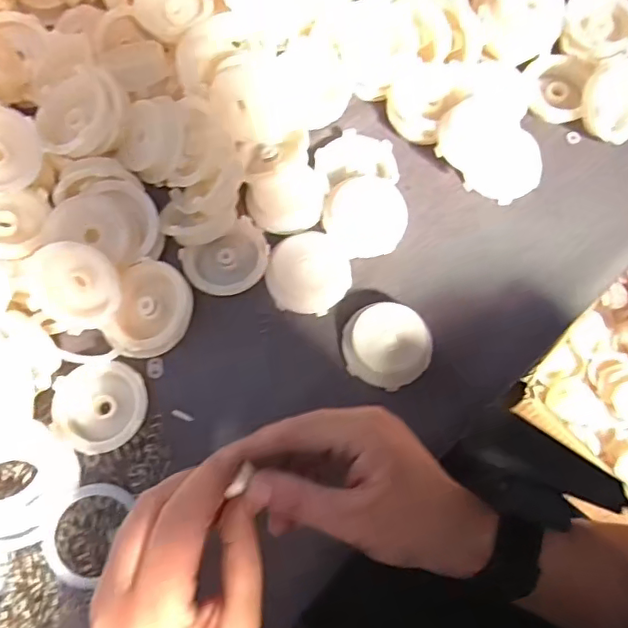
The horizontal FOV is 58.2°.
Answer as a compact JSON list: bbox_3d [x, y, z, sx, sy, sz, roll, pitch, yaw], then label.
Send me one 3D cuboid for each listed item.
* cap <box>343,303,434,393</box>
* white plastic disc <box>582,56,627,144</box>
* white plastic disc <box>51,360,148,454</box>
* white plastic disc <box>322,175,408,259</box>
[{"bbox_3d":[0.046,0.019,0.350,0.053,0.020,0.052,0,71,0],"label":"cap"},{"bbox_3d":[0.209,-0.147,0.392,0.053,0.015,0.053,-3,105,-27],"label":"white plastic disc"},{"bbox_3d":[-0.127,0.056,0.337,0.053,0.018,0.052,0,71,0],"label":"white plastic disc"},{"bbox_3d":[0.035,-0.065,0.379,0.054,0.017,0.052,0,71,0],"label":"white plastic disc"}]

